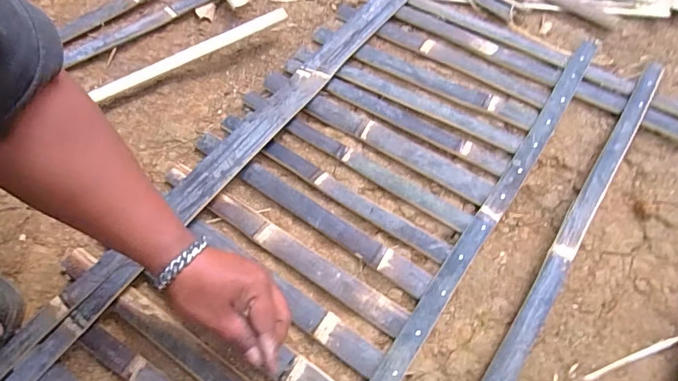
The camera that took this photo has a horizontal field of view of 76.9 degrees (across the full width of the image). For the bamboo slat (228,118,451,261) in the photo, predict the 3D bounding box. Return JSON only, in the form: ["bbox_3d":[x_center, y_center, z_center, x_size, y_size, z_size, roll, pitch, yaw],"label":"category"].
[{"bbox_3d":[-0.021,-0.015,0.582,0.375,0.008,0.032,30,66,18],"label":"bamboo slat"}]

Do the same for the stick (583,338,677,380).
[{"bbox_3d":[0.325,0.186,0.473,0.127,0.004,0.008,-18,62,-8],"label":"stick"}]

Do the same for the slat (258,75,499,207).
[{"bbox_3d":[0.040,-0.088,0.619,0.381,0.007,0.039,31,66,18],"label":"slat"}]

